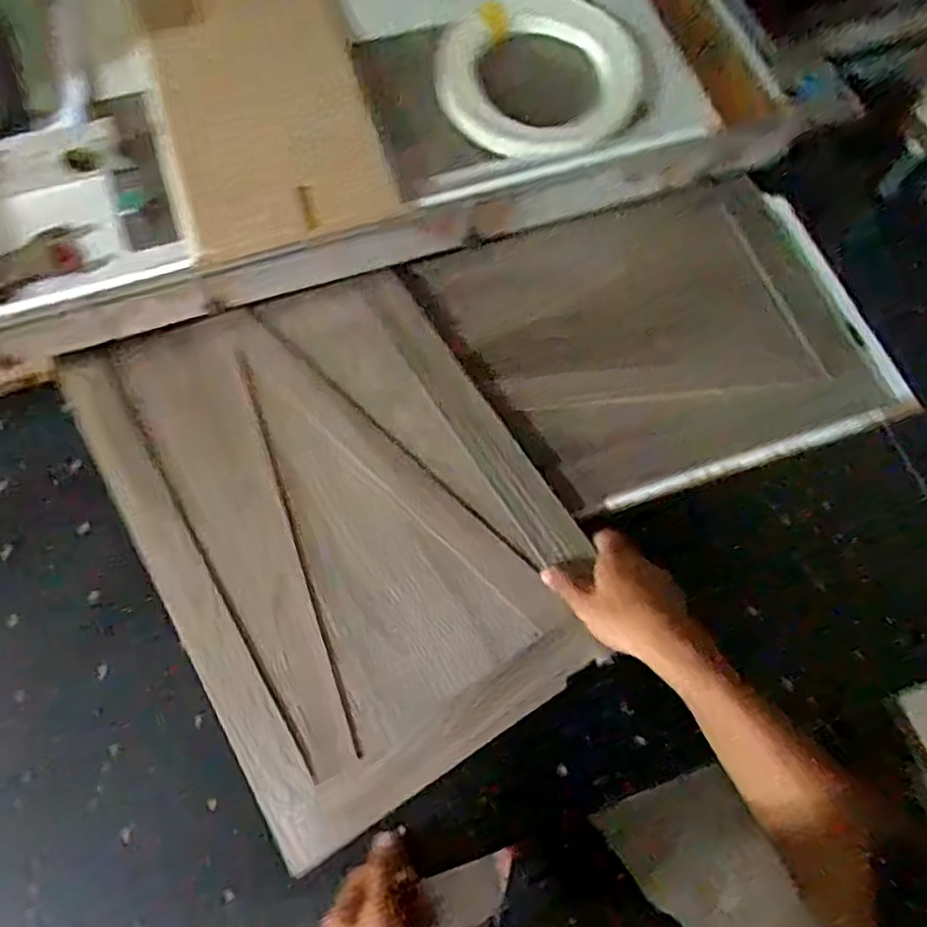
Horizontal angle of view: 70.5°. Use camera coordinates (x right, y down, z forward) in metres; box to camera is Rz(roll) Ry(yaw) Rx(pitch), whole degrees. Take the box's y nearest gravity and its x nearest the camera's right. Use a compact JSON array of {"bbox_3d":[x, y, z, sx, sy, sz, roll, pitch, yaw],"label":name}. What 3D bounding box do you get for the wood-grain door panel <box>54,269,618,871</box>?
[{"bbox_3d":[-0.148,0.016,0.692,0.389,0.040,0.607,-31,73,-12],"label":"wood-grain door panel"}]

